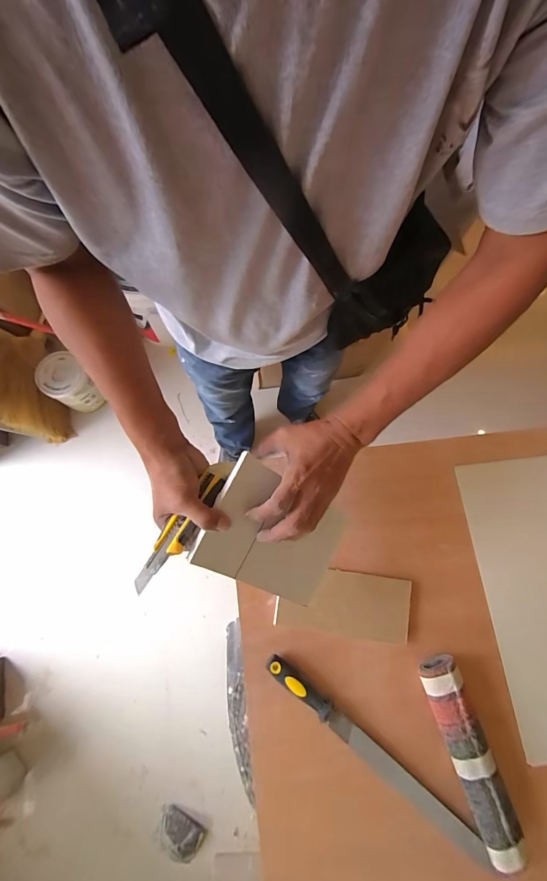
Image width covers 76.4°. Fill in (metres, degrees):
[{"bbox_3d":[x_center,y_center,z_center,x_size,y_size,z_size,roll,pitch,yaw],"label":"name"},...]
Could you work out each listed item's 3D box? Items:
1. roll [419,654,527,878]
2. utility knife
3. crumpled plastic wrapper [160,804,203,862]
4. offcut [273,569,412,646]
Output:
[{"bbox_3d":[0.283,0.451,0.496,0.059,0.038,0.252,-16,77,-5],"label":"roll"},{"bbox_3d":[-0.100,0.093,0.403,0.037,0.020,0.166,29,66,6],"label":"utility knife"},{"bbox_3d":[-0.302,1.263,1.115,0.147,0.029,0.093,31,78,6],"label":"crumpled plastic wrapper"},{"bbox_3d":[0.113,0.261,0.557,0.209,0.005,0.095,9,76,1],"label":"offcut"}]

